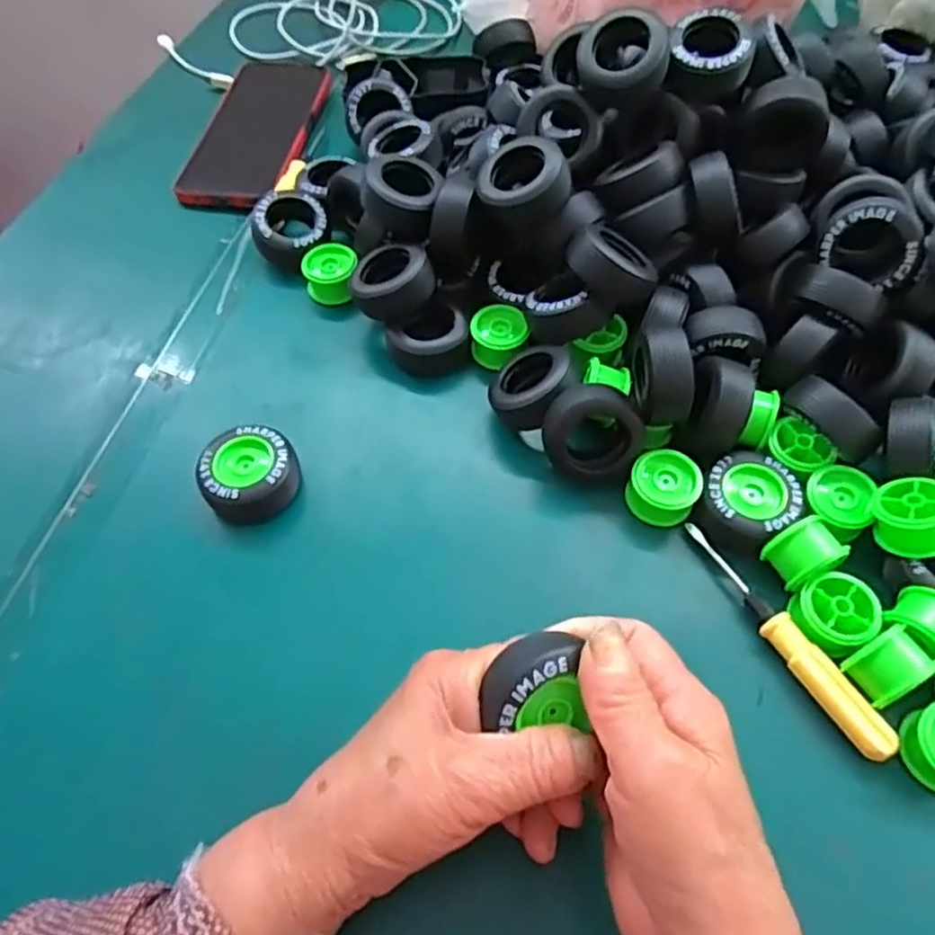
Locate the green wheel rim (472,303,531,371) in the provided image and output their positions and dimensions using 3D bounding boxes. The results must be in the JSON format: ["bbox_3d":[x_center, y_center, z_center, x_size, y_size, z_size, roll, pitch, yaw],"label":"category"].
[{"bbox_3d":[0.019,-0.076,0.410,0.032,0.022,0.033,-1,57,2],"label":"green wheel rim"}]

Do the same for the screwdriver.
[{"bbox_3d":[0.141,0.071,0.318,0.015,0.014,0.122,-27,60,-15],"label":"screwdriver"}]

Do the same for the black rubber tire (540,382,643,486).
[{"bbox_3d":[0.062,-0.018,0.362,0.048,0.030,0.049,-1,108,-3],"label":"black rubber tire"}]

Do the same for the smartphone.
[{"bbox_3d":[-0.158,-0.252,0.536,0.080,0.018,0.156,8,58,8],"label":"smartphone"}]

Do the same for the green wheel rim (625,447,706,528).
[{"bbox_3d":[0.098,0.011,0.357,0.033,0.024,0.033,28,63,19],"label":"green wheel rim"}]

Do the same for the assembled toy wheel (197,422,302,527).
[{"bbox_3d":[-0.112,0.004,0.366,0.047,0.026,0.049,-1,57,2],"label":"assembled toy wheel"}]

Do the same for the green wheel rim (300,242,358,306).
[{"bbox_3d":[-0.085,-0.122,0.447,0.031,0.027,0.033,10,58,9],"label":"green wheel rim"}]

